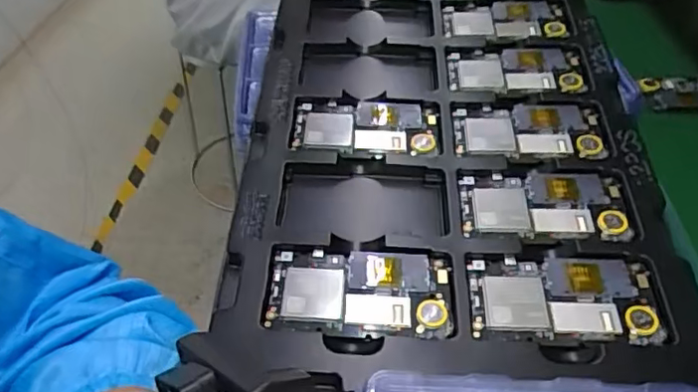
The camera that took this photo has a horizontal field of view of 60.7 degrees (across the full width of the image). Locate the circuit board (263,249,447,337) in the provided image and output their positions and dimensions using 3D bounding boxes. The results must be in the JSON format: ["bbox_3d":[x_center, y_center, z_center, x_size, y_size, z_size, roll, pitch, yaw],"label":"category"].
[{"bbox_3d":[0.008,0.064,0.415,0.124,0.011,0.064,3,42,1],"label":"circuit board"}]

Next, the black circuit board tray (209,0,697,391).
[{"bbox_3d":[0.086,-0.066,0.530,0.328,0.030,0.510,2,54,3],"label":"black circuit board tray"}]

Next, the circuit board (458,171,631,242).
[{"bbox_3d":[0.151,0.006,0.469,0.124,0.004,0.065,1,55,3],"label":"circuit board"}]

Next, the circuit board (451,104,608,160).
[{"bbox_3d":[0.155,-0.057,0.520,0.125,0.006,0.065,-1,55,4],"label":"circuit board"}]

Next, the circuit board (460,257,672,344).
[{"bbox_3d":[0.149,0.072,0.416,0.128,0.006,0.064,1,54,4],"label":"circuit board"}]

